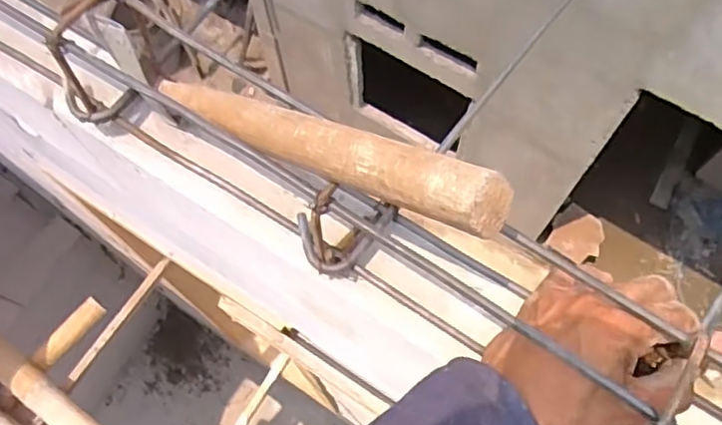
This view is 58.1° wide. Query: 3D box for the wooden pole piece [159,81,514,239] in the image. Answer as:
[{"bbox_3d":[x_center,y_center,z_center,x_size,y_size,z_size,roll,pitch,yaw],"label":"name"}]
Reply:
[{"bbox_3d":[-0.035,-0.040,0.363,0.254,0.027,0.027,23,68,38],"label":"wooden pole piece"}]

